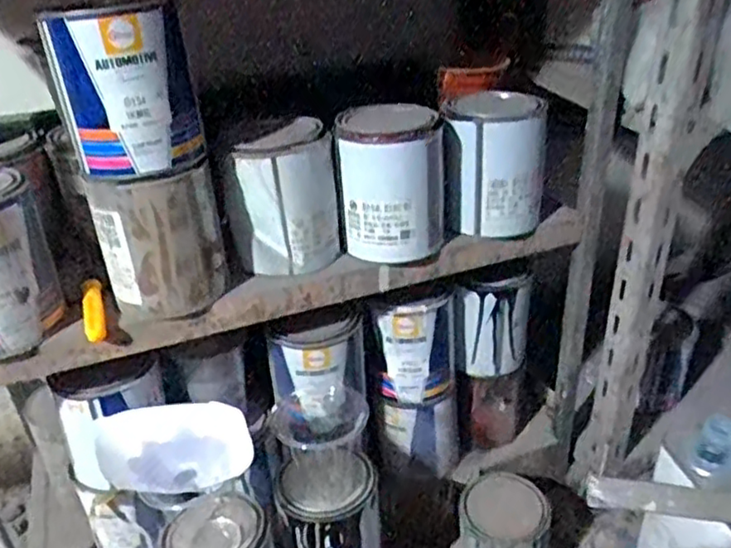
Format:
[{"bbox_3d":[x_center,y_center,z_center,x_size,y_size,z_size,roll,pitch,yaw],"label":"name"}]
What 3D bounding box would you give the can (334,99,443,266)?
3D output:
[{"bbox_3d":[0.027,-0.092,0.657,0.104,0.130,0.092,-1,30,4],"label":"can"}]

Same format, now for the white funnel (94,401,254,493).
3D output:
[{"bbox_3d":[-0.169,0.168,0.582,0.129,0.069,0.074,1,30,8],"label":"white funnel"}]

